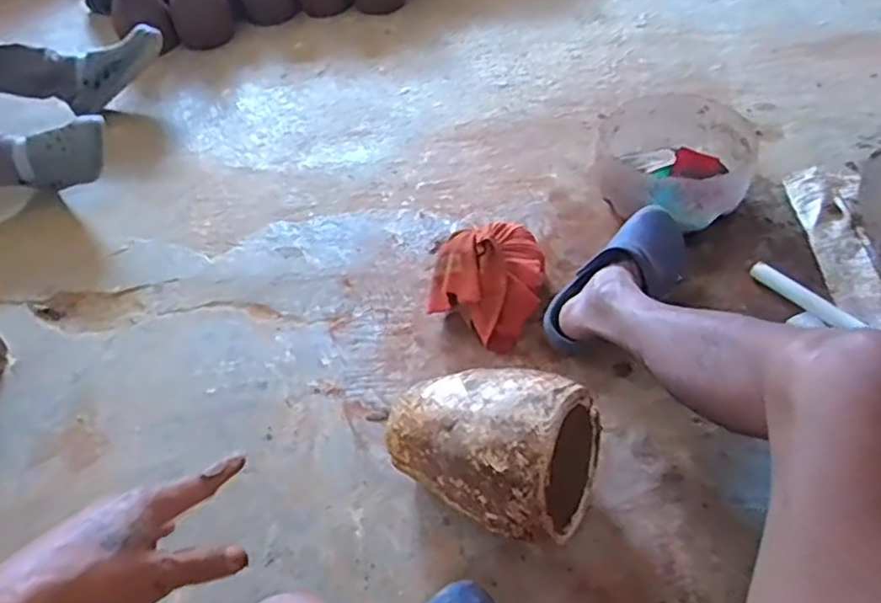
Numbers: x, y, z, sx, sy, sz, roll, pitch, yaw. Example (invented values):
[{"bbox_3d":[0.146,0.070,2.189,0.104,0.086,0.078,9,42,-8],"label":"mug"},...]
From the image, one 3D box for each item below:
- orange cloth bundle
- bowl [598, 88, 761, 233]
[{"bbox_3d":[0.083,-0.041,0.997,0.153,0.137,0.180,28,57,27],"label":"orange cloth bundle"},{"bbox_3d":[0.396,-0.229,1.142,0.244,0.126,0.266,-3,49,3],"label":"bowl"}]

